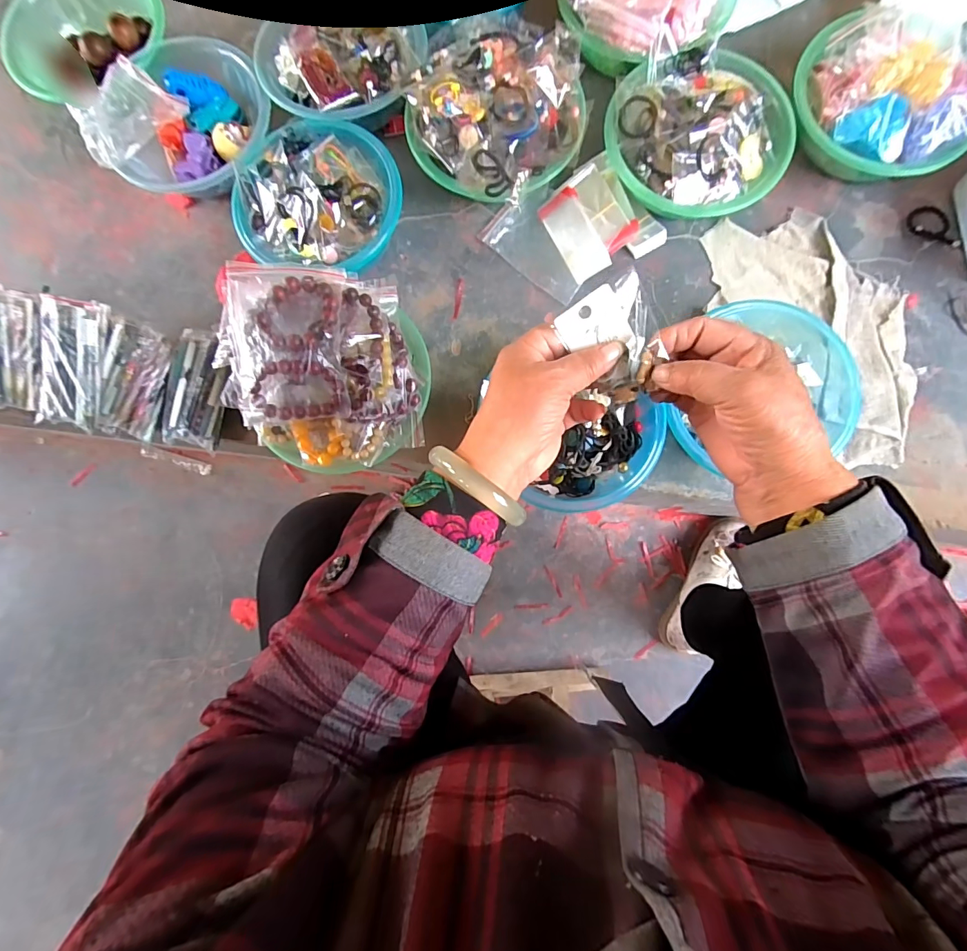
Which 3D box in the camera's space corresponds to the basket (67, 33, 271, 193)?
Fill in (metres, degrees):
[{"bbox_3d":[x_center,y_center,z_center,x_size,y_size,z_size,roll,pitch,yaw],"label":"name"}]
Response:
[{"bbox_3d":[-0.421,-0.499,0.636,0.234,0.099,0.178,-43,83,-3],"label":"basket"}]

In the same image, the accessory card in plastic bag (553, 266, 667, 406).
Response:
[{"bbox_3d":[0.089,-0.086,0.289,0.057,0.009,0.072,-25,106,21],"label":"accessory card in plastic bag"}]

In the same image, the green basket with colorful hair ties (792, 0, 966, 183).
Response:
[{"bbox_3d":[0.544,-0.513,0.589,0.239,0.117,0.250,39,86,6],"label":"green basket with colorful hair ties"}]

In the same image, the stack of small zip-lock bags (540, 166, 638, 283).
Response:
[{"bbox_3d":[0.150,-0.353,0.621,0.108,0.036,0.134,-28,83,-2],"label":"stack of small zip-lock bags"}]

